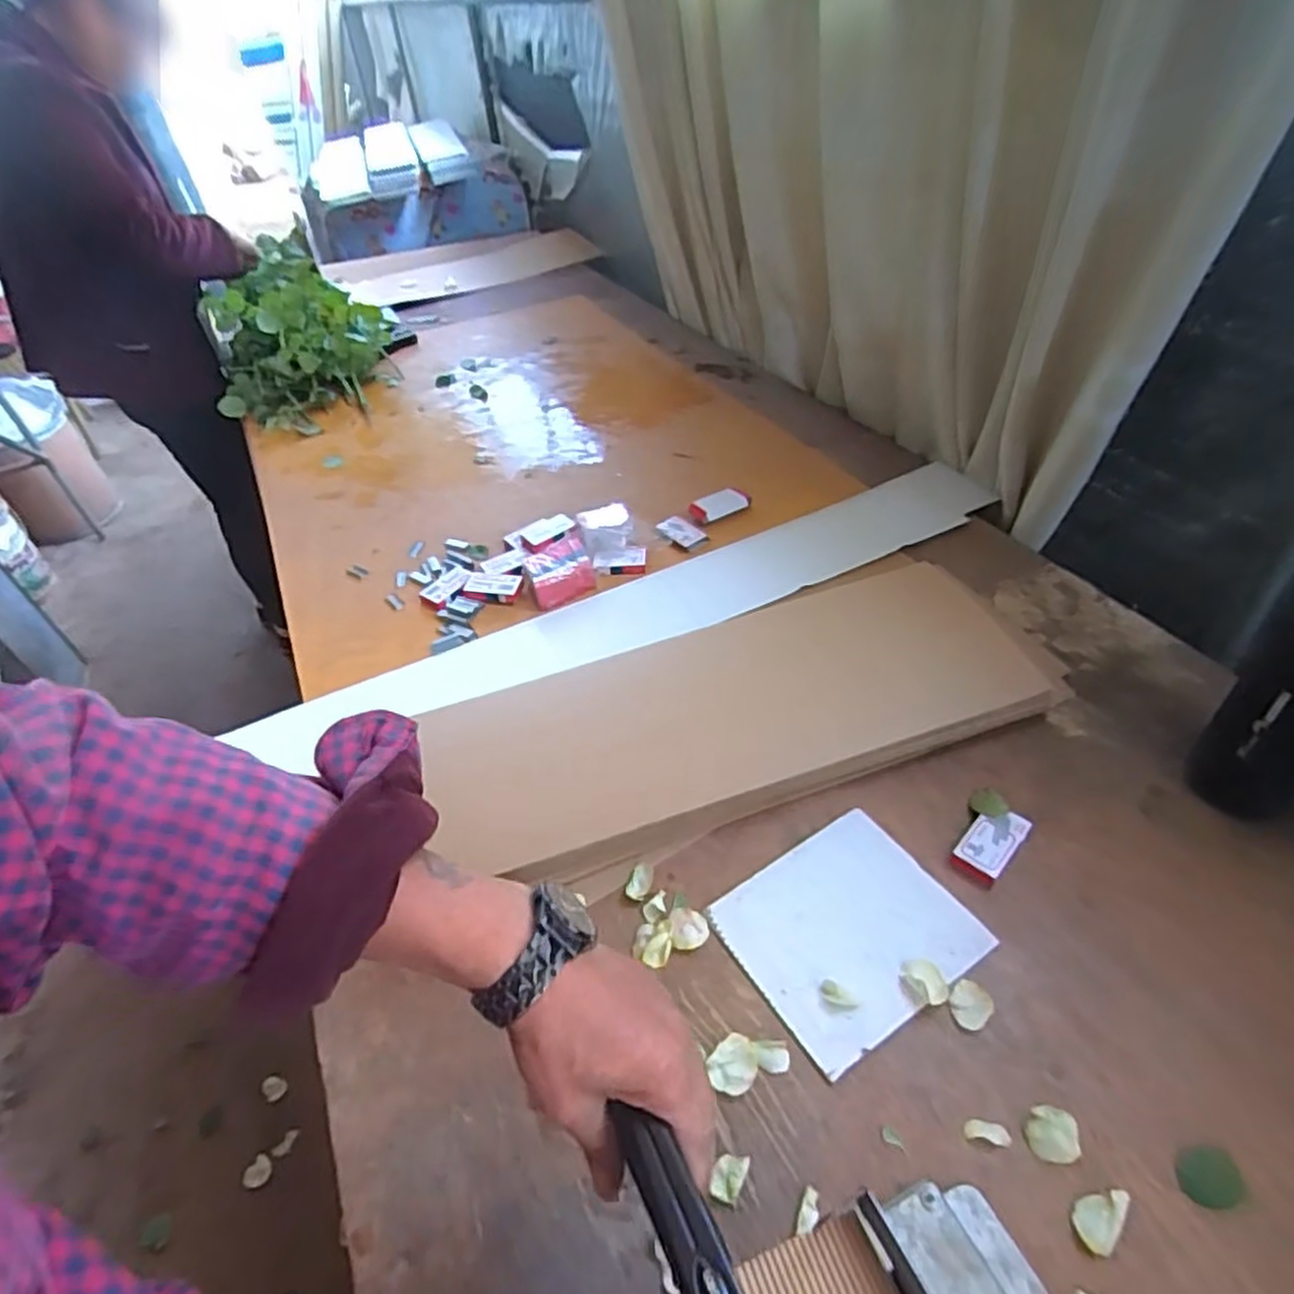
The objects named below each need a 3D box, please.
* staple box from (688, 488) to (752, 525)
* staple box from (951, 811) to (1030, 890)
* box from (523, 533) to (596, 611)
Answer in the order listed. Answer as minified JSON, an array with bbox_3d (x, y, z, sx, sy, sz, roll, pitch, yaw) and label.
[{"bbox_3d":[0.104,-0.200,1.044,0.084,0.015,0.044,-23,47,-17],"label":"staple box"},{"bbox_3d":[0.294,0.169,0.636,0.040,0.014,0.074,32,56,32],"label":"staple box"},{"bbox_3d":[-0.114,-0.097,0.947,0.084,0.036,0.087,-18,46,-13],"label":"box"}]

